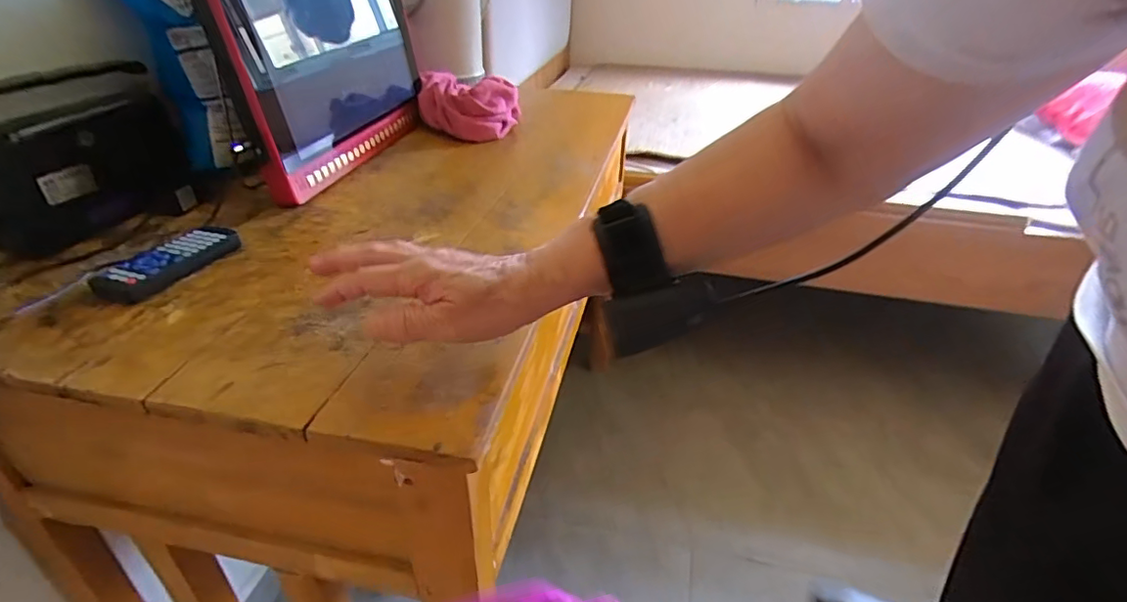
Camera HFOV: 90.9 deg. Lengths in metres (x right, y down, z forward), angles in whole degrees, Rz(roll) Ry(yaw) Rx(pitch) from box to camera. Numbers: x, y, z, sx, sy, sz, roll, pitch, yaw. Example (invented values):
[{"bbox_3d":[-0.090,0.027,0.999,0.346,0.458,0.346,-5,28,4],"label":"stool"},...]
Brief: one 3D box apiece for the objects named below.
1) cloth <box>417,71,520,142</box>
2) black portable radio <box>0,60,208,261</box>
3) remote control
[{"bbox_3d":[-0.150,-0.308,0.871,0.156,0.078,0.147,-4,33,-9],"label":"cloth"},{"bbox_3d":[-0.454,-0.136,0.526,0.059,0.143,0.180,21,37,27],"label":"black portable radio"},{"bbox_3d":[-0.345,-0.033,0.483,0.050,0.021,0.111,12,34,16],"label":"remote control"}]

